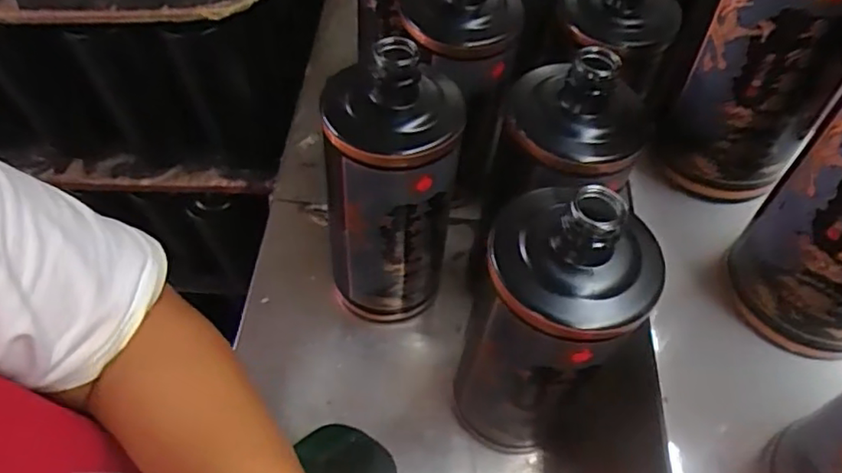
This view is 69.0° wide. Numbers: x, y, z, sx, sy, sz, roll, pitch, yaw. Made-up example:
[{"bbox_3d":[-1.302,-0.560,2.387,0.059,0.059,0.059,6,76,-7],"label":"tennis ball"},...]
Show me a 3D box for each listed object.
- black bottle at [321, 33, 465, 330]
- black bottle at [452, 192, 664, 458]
[{"bbox_3d":[-0.020,-0.025,0.385,0.084,0.190,0.084,2,56,5],"label":"black bottle"},{"bbox_3d":[0.063,0.055,0.329,0.082,0.192,0.075,17,58,15],"label":"black bottle"}]

